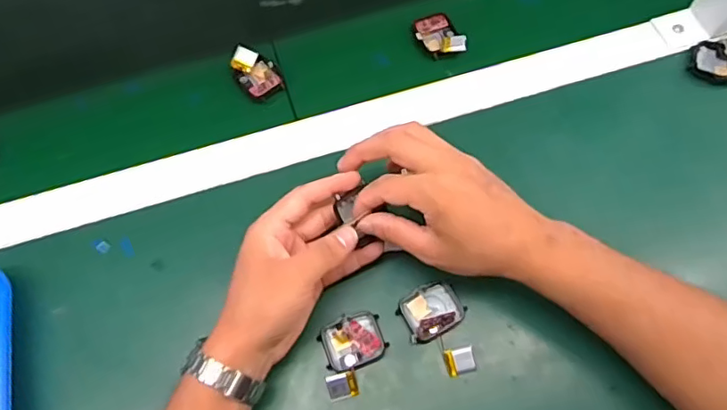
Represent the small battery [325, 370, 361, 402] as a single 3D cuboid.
[{"bbox_3d":[-0.015,0.134,0.407,0.022,0.010,0.018,-13,67,-3],"label":"small battery"}]

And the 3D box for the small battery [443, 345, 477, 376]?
[{"bbox_3d":[0.072,0.116,0.410,0.021,0.007,0.019,-14,67,-3],"label":"small battery"}]

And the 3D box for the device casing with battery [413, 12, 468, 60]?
[{"bbox_3d":[0.071,-0.162,0.521,0.037,0.018,0.057,-17,67,-5],"label":"device casing with battery"}]

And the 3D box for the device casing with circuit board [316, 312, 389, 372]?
[{"bbox_3d":[-0.008,0.103,0.418,0.046,0.010,0.038,-20,68,-6],"label":"device casing with circuit board"}]

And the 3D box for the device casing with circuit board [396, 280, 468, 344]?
[{"bbox_3d":[0.052,0.080,0.421,0.047,0.016,0.039,-26,68,-8],"label":"device casing with circuit board"}]

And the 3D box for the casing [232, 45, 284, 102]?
[{"bbox_3d":[-0.101,-0.124,0.520,0.039,0.025,0.051,-23,68,-7],"label":"casing"}]

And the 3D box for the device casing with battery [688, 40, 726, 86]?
[{"bbox_3d":[0.329,-0.128,0.496,0.061,0.016,0.041,3,67,4],"label":"device casing with battery"}]

